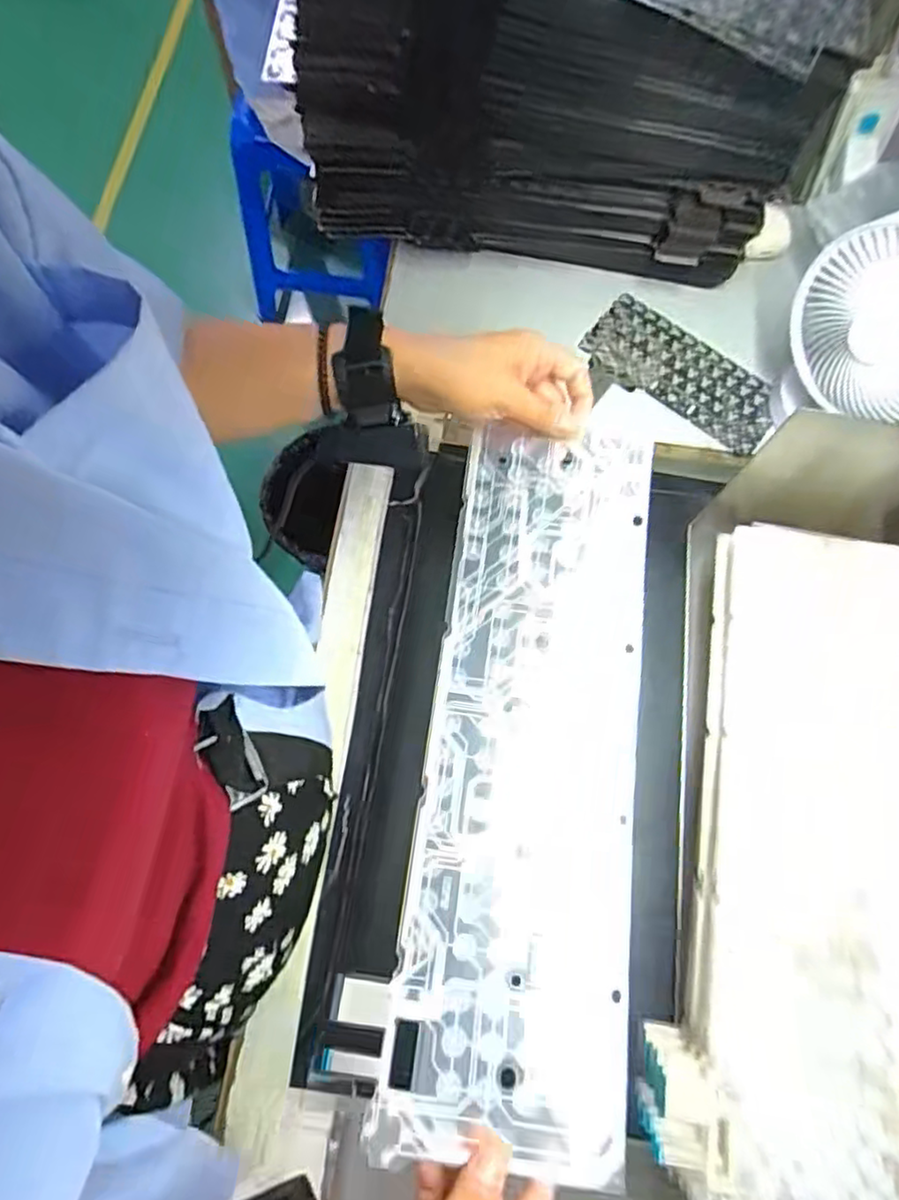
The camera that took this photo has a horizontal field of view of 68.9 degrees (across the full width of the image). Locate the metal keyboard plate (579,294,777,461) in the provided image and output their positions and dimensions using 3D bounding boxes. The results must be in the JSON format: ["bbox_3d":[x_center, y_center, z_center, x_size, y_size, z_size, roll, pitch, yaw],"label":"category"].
[{"bbox_3d":[0.214,-0.209,0.605,0.184,0.009,0.081,36,74,10],"label":"metal keyboard plate"}]

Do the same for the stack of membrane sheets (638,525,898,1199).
[{"bbox_3d":[0.248,0.158,0.440,0.179,0.033,0.436,12,72,2],"label":"stack of membrane sheets"}]

